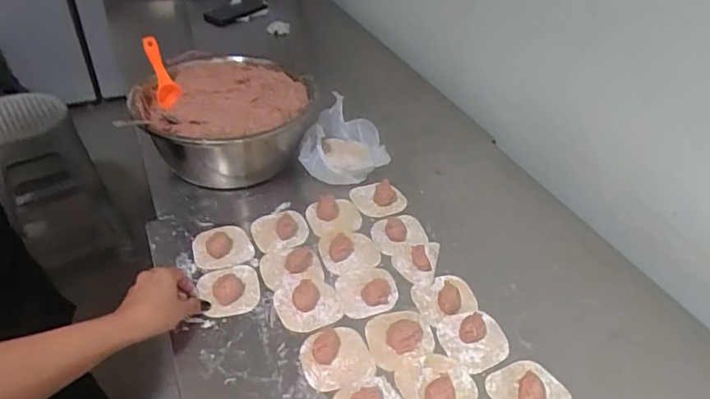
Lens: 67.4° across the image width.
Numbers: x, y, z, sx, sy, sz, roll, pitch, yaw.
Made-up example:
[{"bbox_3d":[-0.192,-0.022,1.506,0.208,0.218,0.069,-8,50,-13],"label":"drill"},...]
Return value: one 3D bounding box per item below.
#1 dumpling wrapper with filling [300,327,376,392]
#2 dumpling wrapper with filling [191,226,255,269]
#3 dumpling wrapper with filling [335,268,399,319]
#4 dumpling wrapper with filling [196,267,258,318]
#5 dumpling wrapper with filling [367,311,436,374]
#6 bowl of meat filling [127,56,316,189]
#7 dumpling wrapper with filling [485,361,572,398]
[{"bbox_3d":[-0.021,0.176,0.601,0.077,0.016,0.073,1,41,-1],"label":"dumpling wrapper with filling"},{"bbox_3d":[-0.181,0.065,0.728,0.078,0.018,0.069,-15,43,-19],"label":"dumpling wrapper with filling"},{"bbox_3d":[0.016,0.112,0.680,0.077,0.021,0.072,-11,42,-15],"label":"dumpling wrapper with filling"},{"bbox_3d":[-0.160,0.114,0.675,0.072,0.018,0.078,-7,42,-11],"label":"dumpling wrapper with filling"},{"bbox_3d":[0.054,0.159,0.624,0.076,0.016,0.076,-6,41,-9],"label":"dumpling wrapper with filling"},{"bbox_3d":[-0.209,-0.125,0.871,0.261,0.120,0.287,1,41,-1],"label":"bowl of meat filling"},{"bbox_3d":[0.189,0.205,0.570,0.076,0.020,0.076,1,41,-1],"label":"dumpling wrapper with filling"}]

